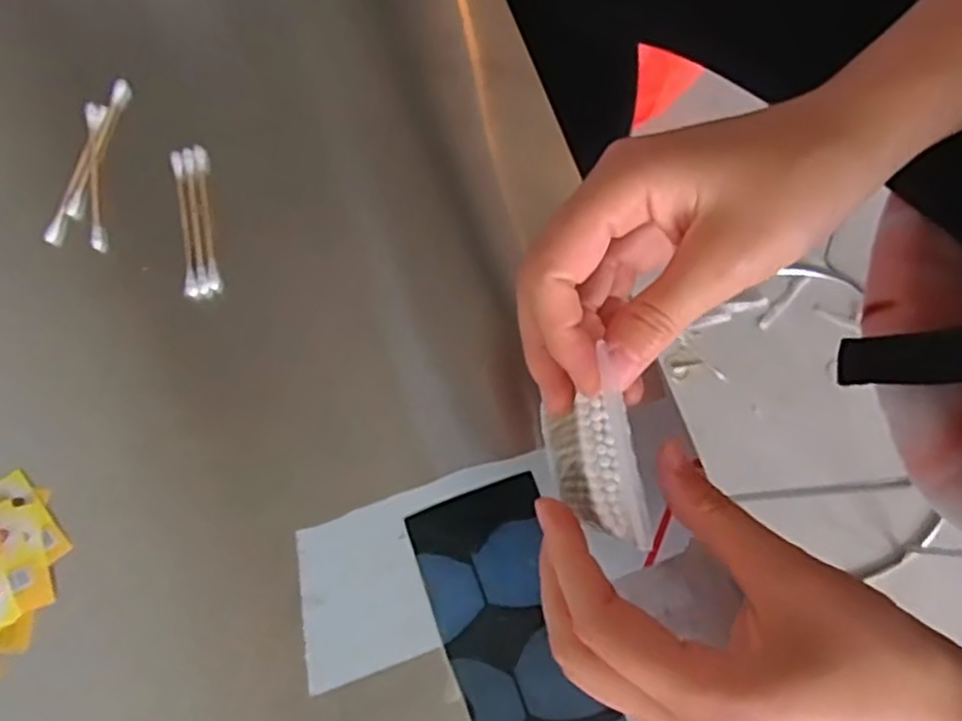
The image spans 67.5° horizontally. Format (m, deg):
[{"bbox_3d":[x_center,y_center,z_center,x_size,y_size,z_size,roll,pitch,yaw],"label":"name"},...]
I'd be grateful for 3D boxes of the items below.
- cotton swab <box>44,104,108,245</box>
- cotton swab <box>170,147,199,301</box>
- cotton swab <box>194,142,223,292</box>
[{"bbox_3d":[-0.193,-0.089,0.342,0.007,0.007,0.072,13,78,2],"label":"cotton swab"},{"bbox_3d":[-0.140,-0.064,0.340,0.006,0.007,0.071,-10,78,-3],"label":"cotton swab"},{"bbox_3d":[-0.129,-0.067,0.341,0.006,0.007,0.072,-9,78,-3],"label":"cotton swab"}]

